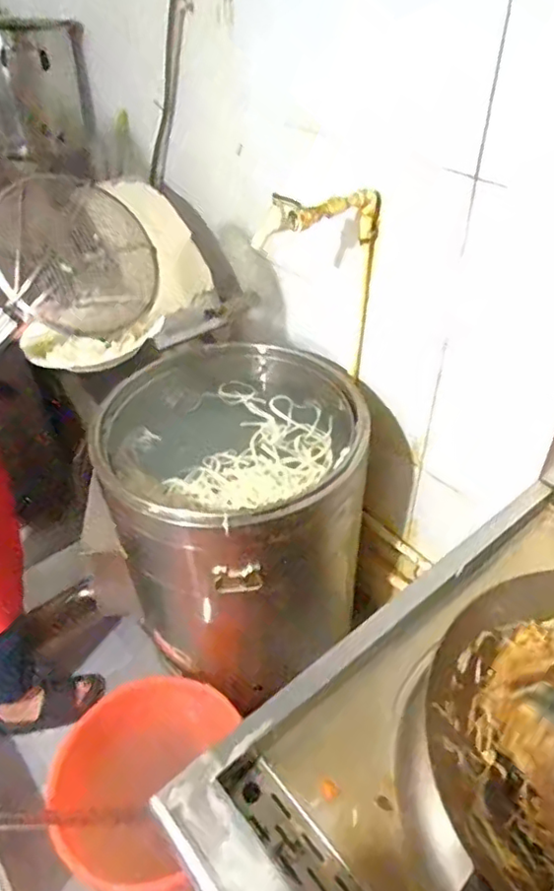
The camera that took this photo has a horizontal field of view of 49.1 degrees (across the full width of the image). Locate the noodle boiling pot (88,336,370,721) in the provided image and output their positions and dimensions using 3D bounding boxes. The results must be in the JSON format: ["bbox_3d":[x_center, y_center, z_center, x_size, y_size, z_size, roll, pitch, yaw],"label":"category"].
[{"bbox_3d":[-0.086,0.121,1.324,0.494,0.510,0.518,0,42,0],"label":"noodle boiling pot"}]

